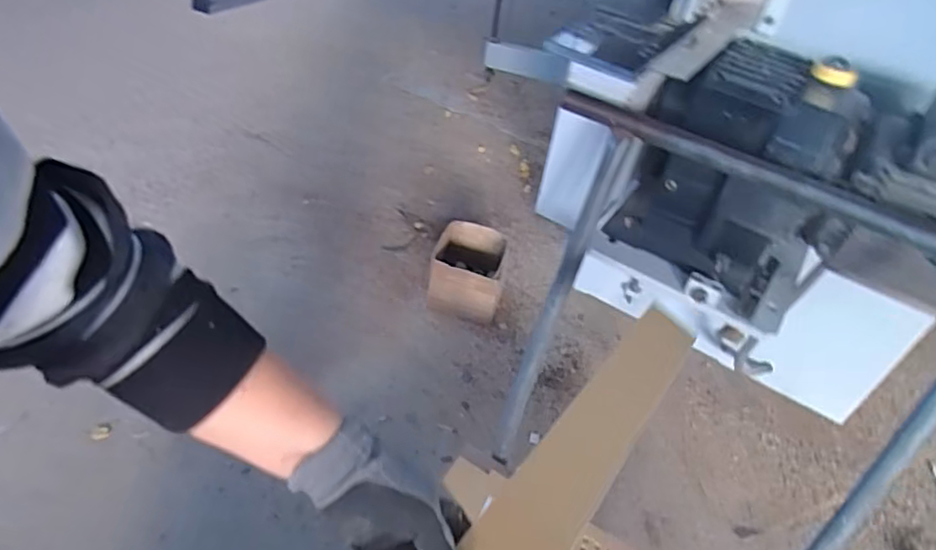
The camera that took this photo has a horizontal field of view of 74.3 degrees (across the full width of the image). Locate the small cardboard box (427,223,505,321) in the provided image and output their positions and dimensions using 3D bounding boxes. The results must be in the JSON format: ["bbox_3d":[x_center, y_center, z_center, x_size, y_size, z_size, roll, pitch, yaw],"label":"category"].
[{"bbox_3d":[-0.004,-0.010,1.759,0.193,0.164,0.219,10,41,0],"label":"small cardboard box"}]

